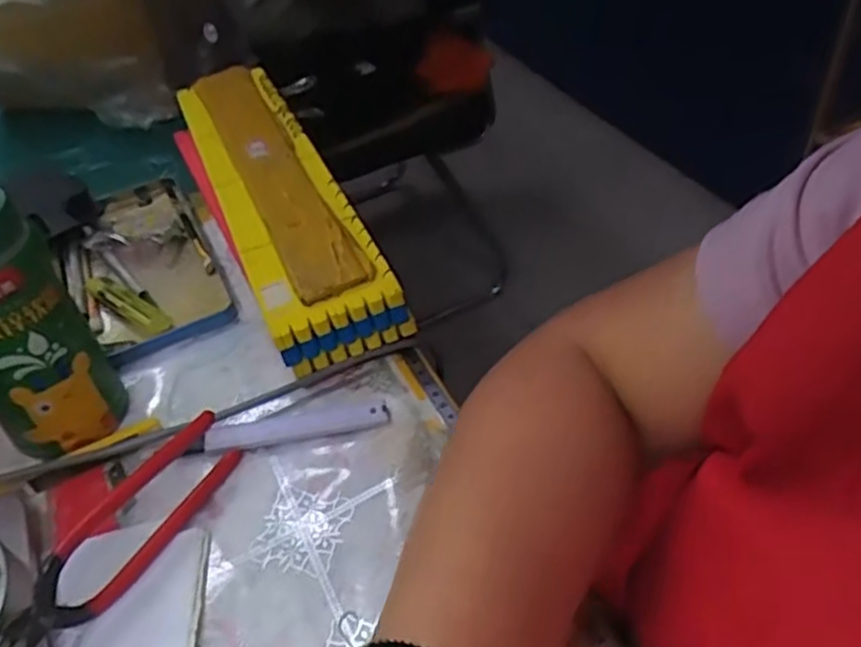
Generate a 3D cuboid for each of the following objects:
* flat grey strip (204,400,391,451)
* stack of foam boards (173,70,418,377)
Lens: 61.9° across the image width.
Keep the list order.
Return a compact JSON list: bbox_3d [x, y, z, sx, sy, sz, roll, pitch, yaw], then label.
[{"bbox_3d":[-0.075,0.058,0.406,0.102,0.007,0.017,-9,45,-3],"label":"flat grey strip"},{"bbox_3d":[-0.116,-0.092,0.521,0.084,0.059,0.324,-21,47,-15],"label":"stack of foam boards"}]

